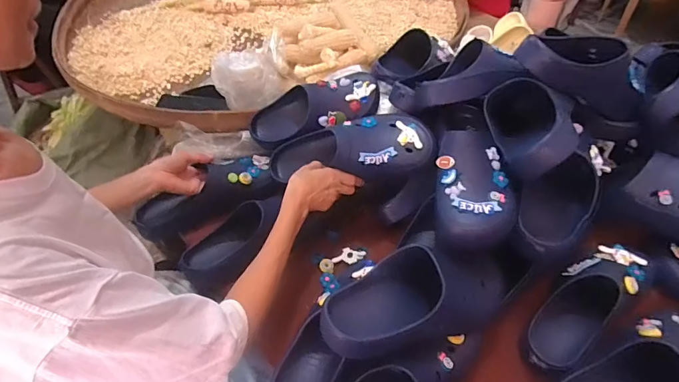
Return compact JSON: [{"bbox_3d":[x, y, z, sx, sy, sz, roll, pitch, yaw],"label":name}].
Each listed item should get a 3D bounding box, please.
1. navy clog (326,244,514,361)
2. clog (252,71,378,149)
[{"bbox_3d":[0.113,0.136,0.554,0.285,0.101,0.108,-21,49,-16],"label":"navy clog"},{"bbox_3d":[-0.052,-0.153,0.792,0.255,0.098,0.100,-15,45,15],"label":"clog"}]

